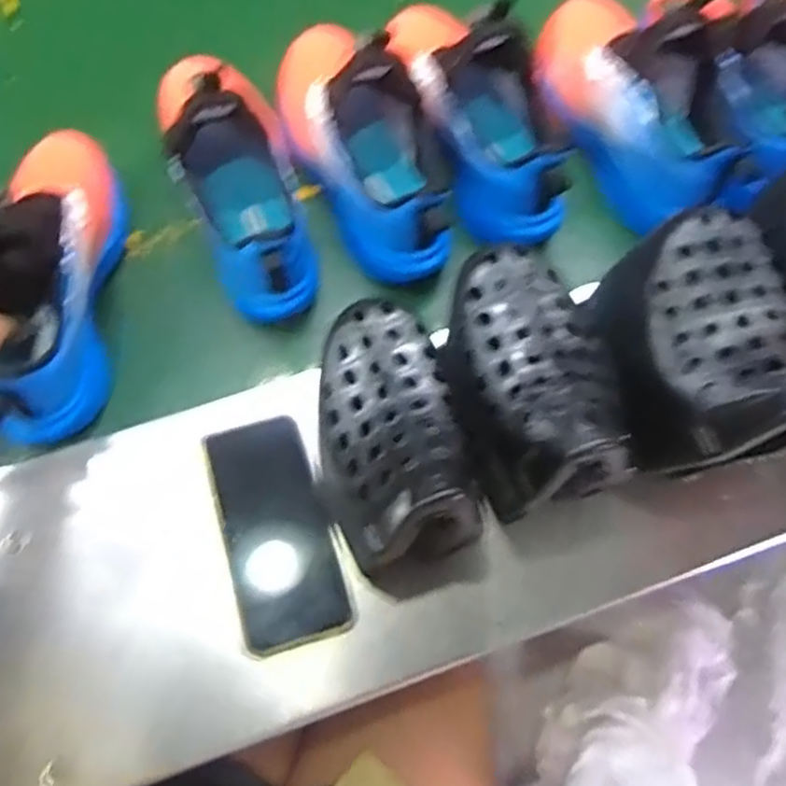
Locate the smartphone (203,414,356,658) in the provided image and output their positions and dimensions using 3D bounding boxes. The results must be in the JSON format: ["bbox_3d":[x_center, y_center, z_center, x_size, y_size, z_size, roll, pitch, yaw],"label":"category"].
[{"bbox_3d":[-0.081,0.096,0.499,0.075,0.008,0.154,-14,78,-6],"label":"smartphone"}]

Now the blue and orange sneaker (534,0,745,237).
[{"bbox_3d":[0.214,-0.258,0.607,0.106,0.112,0.221,-10,71,-5],"label":"blue and orange sneaker"}]

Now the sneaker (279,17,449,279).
[{"bbox_3d":[-0.028,-0.220,0.565,0.094,0.127,0.246,-30,73,-11],"label":"sneaker"}]

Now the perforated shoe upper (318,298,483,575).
[{"bbox_3d":[-0.004,0.016,0.390,0.076,0.046,0.148,-10,71,-4],"label":"perforated shoe upper"}]

